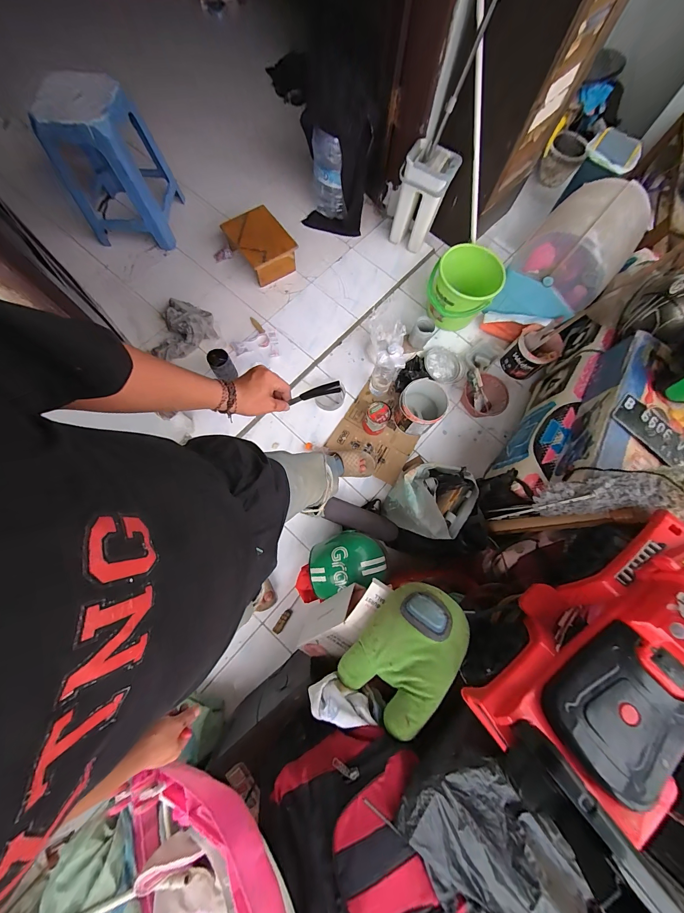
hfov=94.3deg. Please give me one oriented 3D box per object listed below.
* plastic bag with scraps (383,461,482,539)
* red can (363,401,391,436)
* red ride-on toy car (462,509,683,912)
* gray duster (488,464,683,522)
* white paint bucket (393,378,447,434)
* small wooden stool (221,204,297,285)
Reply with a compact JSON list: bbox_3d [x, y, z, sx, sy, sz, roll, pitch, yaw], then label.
[{"bbox_3d":[0.300,0.147,1.126,0.228,0.258,0.262,30,75,6],"label":"plastic bag with scraps"},{"bbox_3d":[0.137,-0.149,1.270,0.095,0.115,0.098,1,74,-2],"label":"red can"},{"bbox_3d":[0.542,0.389,0.595,0.599,0.353,0.308,-29,77,-10],"label":"red ride-on toy car"},{"bbox_3d":[0.659,0.102,0.827,0.086,0.537,0.111,17,66,-40],"label":"gray duster"},{"bbox_3d":[0.310,-0.190,1.266,0.168,0.159,0.174,1,74,-2],"label":"white paint bucket"},{"bbox_3d":[-0.361,-0.947,1.422,0.242,0.148,0.290,-31,78,-11],"label":"small wooden stool"}]

